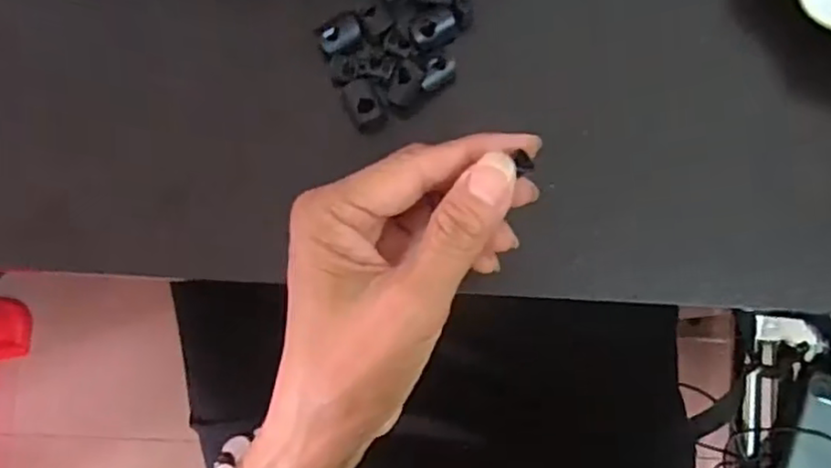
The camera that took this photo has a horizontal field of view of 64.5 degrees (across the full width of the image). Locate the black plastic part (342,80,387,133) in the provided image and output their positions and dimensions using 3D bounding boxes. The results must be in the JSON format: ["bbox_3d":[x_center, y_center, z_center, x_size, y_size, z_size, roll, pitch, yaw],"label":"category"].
[{"bbox_3d":[-0.023,-0.058,0.301,0.015,0.017,0.020,-26,81,-2],"label":"black plastic part"}]

